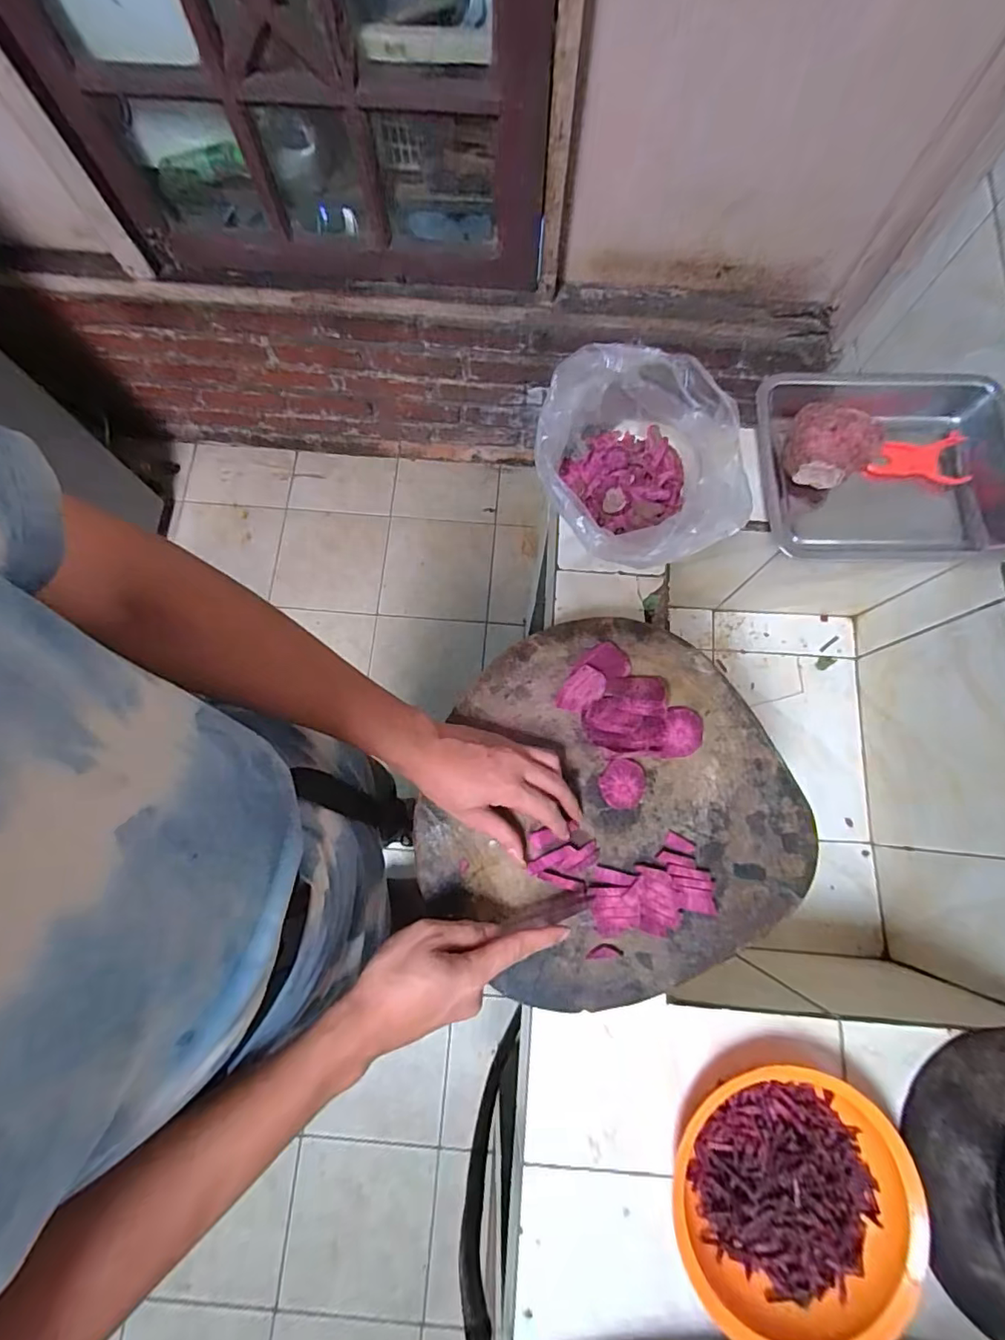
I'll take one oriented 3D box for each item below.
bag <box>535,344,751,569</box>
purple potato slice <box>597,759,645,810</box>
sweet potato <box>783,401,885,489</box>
[{"bbox_3d":[0.153,-0.220,0.590,0.206,0.114,0.230,-26,78,-6],"label":"bag"},{"bbox_3d":[0.114,0.109,0.509,0.042,0.012,0.045,-9,77,-3],"label":"purple potato slice"},{"bbox_3d":[0.370,-0.254,0.619,0.092,0.077,0.067,38,79,8],"label":"sweet potato"}]

